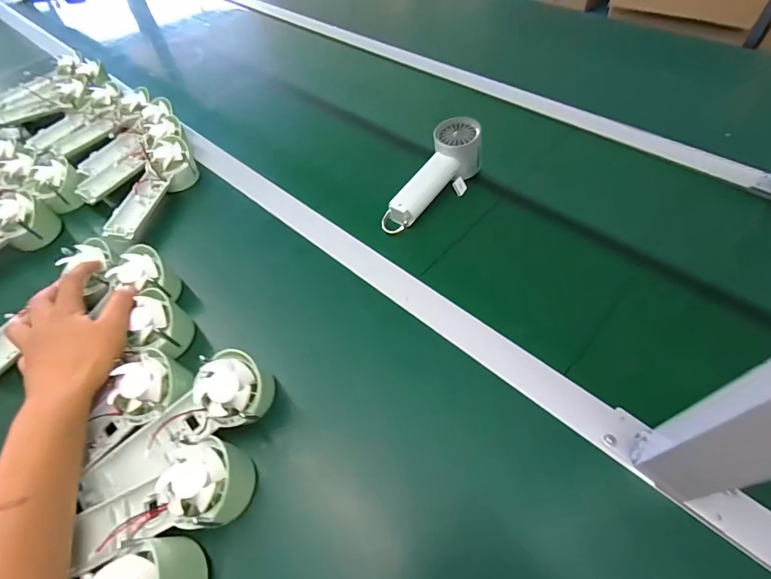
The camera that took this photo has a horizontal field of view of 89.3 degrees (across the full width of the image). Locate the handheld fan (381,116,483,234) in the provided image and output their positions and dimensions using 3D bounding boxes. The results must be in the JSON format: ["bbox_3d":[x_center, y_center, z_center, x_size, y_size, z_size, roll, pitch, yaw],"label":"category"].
[{"bbox_3d":[0.067,-0.152,0.539,0.066,0.049,0.196,33,75,28],"label":"handheld fan"}]

